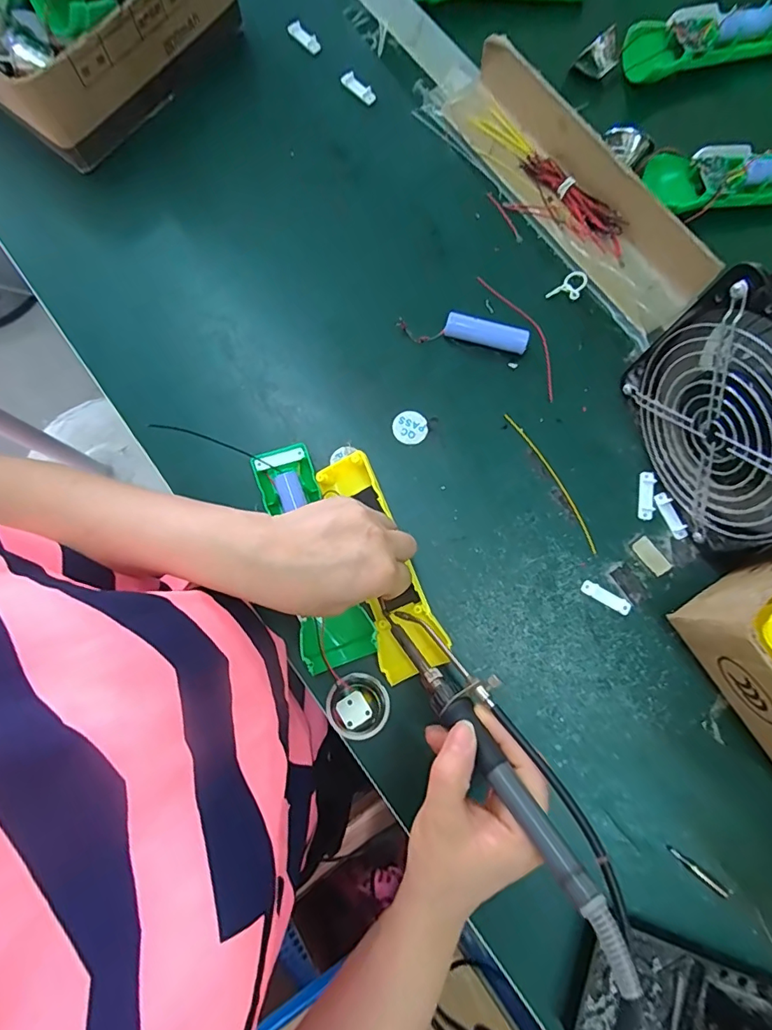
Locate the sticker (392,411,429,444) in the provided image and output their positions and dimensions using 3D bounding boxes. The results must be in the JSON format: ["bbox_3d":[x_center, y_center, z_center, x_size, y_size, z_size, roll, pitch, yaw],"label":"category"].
[{"bbox_3d":[0.019,-0.069,0.394,0.027,0.004,0.026,0,86,-1],"label":"sticker"}]

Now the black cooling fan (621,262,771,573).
[{"bbox_3d":[0.237,-0.055,0.316,0.062,0.153,0.160,-18,80,-4],"label":"black cooling fan"}]

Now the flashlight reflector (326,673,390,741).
[{"bbox_3d":[-0.020,0.135,0.343,0.043,0.021,0.043,0,79,0],"label":"flashlight reflector"}]

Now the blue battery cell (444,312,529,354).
[{"bbox_3d":[0.080,-0.144,0.397,0.065,0.019,0.016,15,79,3],"label":"blue battery cell"}]

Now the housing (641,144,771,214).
[{"bbox_3d":[0.309,-0.290,0.426,0.160,0.024,0.054,-9,79,-2],"label":"housing"}]

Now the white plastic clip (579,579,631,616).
[{"bbox_3d":[0.163,0.061,0.366,0.038,0.004,0.010,30,80,6],"label":"white plastic clip"}]

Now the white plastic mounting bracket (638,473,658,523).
[{"bbox_3d":[0.201,-0.015,0.381,0.013,0.004,0.038,7,79,1],"label":"white plastic mounting bracket"}]

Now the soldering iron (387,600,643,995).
[{"bbox_3d":[0.052,0.128,0.272,0.016,0.021,0.215,-35,47,-6],"label":"soldering iron"}]

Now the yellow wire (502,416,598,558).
[{"bbox_3d":[0.130,-0.027,0.385,0.009,0.004,0.127,-29,80,-6],"label":"yellow wire"}]

